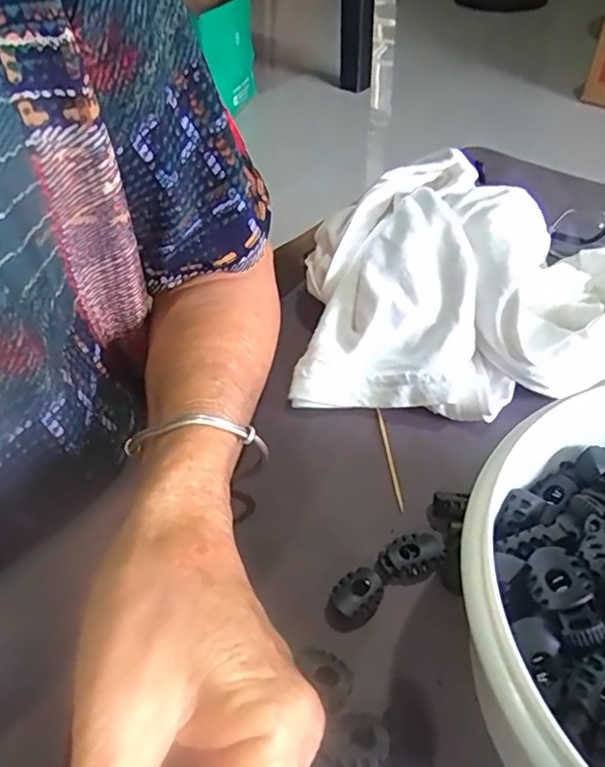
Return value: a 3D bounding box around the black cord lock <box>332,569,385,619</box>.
[{"bbox_3d":[0.022,0.084,0.229,0.017,0.007,0.020,33,56,31],"label":"black cord lock"}]

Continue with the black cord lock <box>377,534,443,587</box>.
[{"bbox_3d":[0.045,0.072,0.240,0.029,0.008,0.017,-10,46,-5],"label":"black cord lock"}]

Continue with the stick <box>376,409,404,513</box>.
[{"bbox_3d":[0.043,0.036,0.281,0.004,0.004,0.059,-7,45,-1],"label":"stick"}]

